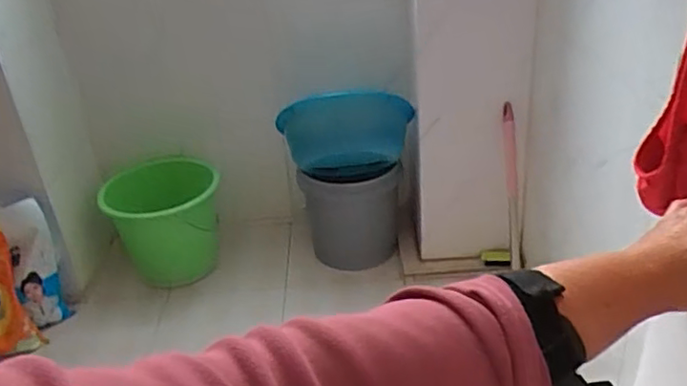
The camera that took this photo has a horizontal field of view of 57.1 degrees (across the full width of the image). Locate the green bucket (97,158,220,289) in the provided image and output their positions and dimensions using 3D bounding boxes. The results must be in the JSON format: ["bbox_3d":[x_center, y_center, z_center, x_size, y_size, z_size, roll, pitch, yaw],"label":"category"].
[{"bbox_3d":[-0.484,0.111,1.756,0.304,0.316,0.274,-8,30,-4],"label":"green bucket"}]

